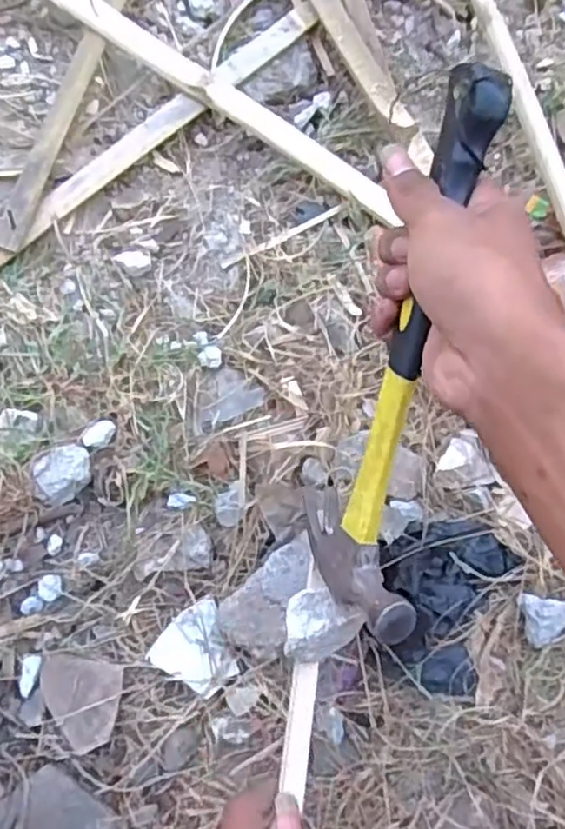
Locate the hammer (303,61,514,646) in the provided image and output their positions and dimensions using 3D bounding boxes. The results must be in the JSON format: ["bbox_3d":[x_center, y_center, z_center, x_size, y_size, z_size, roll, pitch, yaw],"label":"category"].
[{"bbox_3d":[0.061,-0.018,0.351,0.057,0.089,0.287,13,107,3],"label":"hammer"}]

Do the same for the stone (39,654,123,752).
[{"bbox_3d":[-0.125,0.176,0.428,0.049,0.005,0.052,8,79,2],"label":"stone"}]

